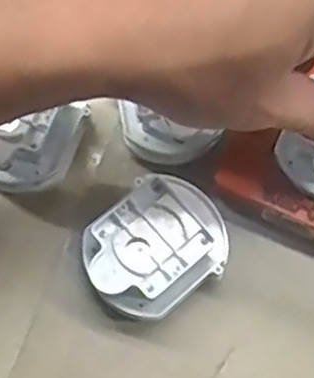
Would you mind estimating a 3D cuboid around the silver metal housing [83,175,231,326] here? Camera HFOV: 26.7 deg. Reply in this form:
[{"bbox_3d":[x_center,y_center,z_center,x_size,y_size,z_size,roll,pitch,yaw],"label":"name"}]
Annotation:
[{"bbox_3d":[0.000,0.031,0.329,0.070,0.053,0.052,-34,75,-11],"label":"silver metal housing"}]

